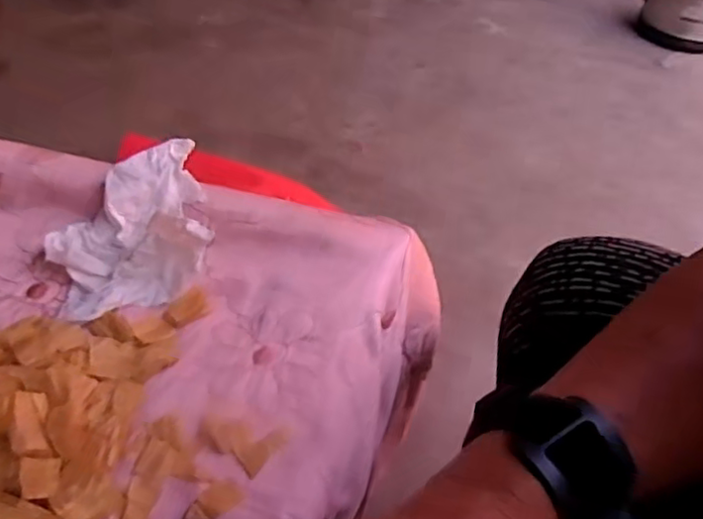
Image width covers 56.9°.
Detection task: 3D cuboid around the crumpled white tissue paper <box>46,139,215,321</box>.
[{"bbox_3d":[-0.130,-0.019,0.386,0.094,0.042,0.094,-14,52,-26],"label":"crumpled white tissue paper"}]

